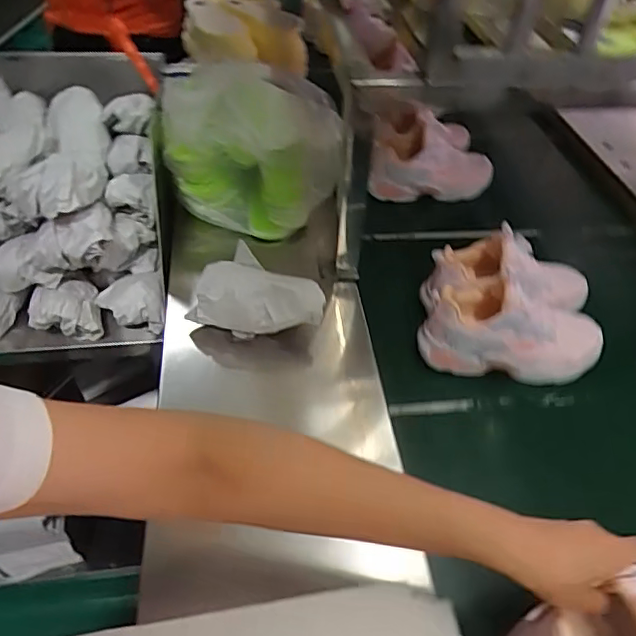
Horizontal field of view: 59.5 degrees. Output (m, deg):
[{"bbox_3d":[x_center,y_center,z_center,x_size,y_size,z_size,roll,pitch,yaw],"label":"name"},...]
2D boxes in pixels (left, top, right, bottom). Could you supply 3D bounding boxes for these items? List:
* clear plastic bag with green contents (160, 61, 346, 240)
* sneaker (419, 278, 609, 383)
[{"bbox_3d":[-0.089,-0.243,0.801,0.245,0.175,0.172,12,46,9],"label":"clear plastic bag with green contents"},{"bbox_3d":[0.236,0.010,0.660,0.217,0.103,0.090,2,45,-2],"label":"sneaker"}]

